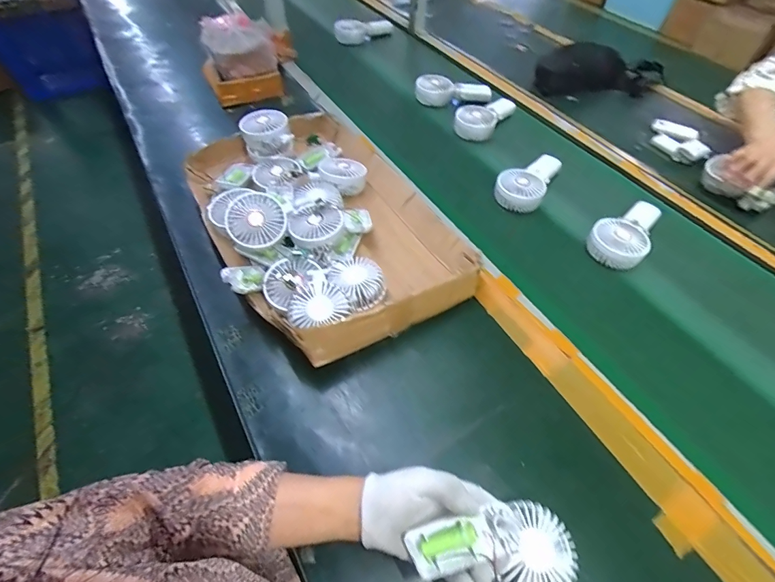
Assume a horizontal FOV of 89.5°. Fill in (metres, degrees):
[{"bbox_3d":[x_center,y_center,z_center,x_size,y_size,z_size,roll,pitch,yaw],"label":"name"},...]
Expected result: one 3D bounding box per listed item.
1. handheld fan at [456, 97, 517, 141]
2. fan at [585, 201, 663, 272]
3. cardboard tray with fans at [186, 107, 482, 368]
[{"bbox_3d":[0.235,-0.409,0.907,0.075,0.051,0.180,38,61,25],"label":"handheld fan"},{"bbox_3d":[0.429,-0.106,0.681,0.175,0.047,0.089,-34,60,-23],"label":"fan"},{"bbox_3d":[-0.122,-0.137,0.667,0.359,0.103,0.535,-25,57,-18],"label":"cardboard tray with fans"}]

